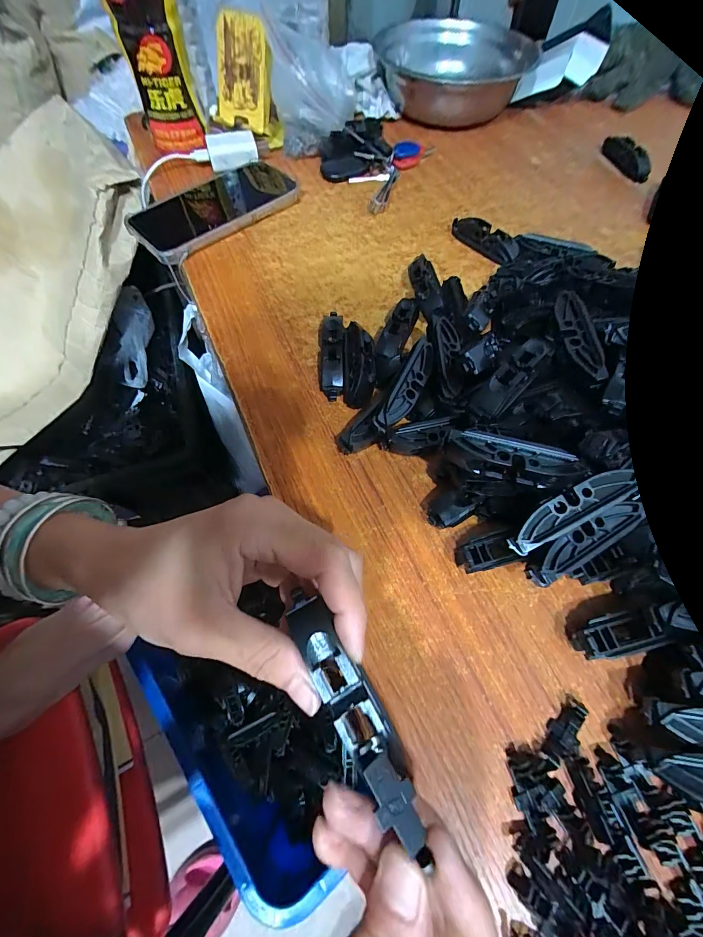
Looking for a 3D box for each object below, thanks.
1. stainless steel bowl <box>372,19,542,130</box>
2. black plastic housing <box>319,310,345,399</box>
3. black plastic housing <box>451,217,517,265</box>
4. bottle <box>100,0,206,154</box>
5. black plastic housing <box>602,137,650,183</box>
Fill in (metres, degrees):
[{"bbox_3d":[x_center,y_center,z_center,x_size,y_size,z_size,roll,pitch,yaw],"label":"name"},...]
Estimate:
[{"bbox_3d":[0.125,-0.502,0.461,0.175,0.046,0.162,-1,71,3],"label":"stainless steel bowl"},{"bbox_3d":[-0.016,-0.090,0.286,0.020,0.018,0.078,-1,63,0],"label":"black plastic housing"},{"bbox_3d":[0.127,-0.219,0.350,0.024,0.020,0.073,-34,67,-15],"label":"black plastic housing"},{"bbox_3d":[-0.199,-0.433,0.360,0.066,0.185,0.075,-16,64,-7],"label":"bottle"},{"bbox_3d":[0.307,-0.352,0.412,0.022,0.020,0.076,-15,64,-7],"label":"black plastic housing"}]

